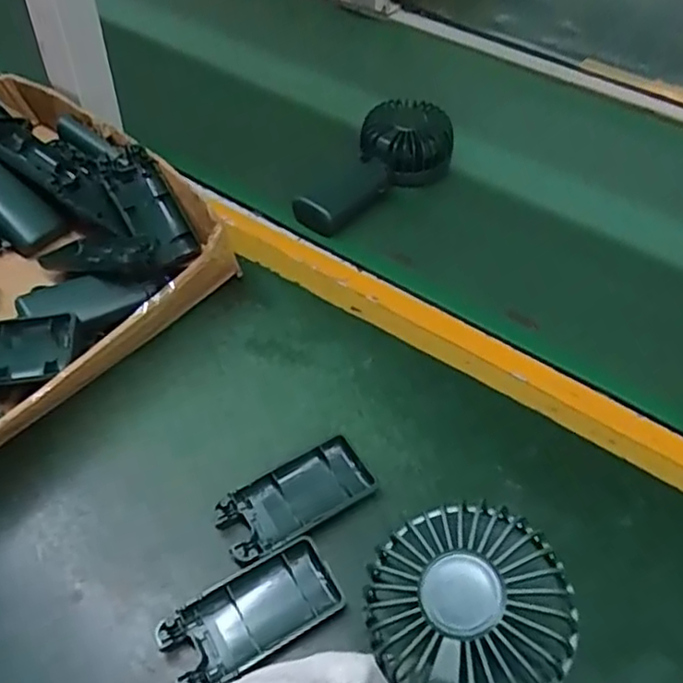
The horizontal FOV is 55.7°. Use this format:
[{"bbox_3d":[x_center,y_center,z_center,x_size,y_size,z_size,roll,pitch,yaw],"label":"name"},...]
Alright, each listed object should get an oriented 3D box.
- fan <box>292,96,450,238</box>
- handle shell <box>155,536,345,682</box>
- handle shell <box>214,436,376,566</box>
[{"bbox_3d":[0.035,-0.159,0.582,0.083,0.048,0.162,26,53,17],"label":"fan"},{"bbox_3d":[-0.047,0.147,0.346,0.092,0.014,0.043,-23,55,-22],"label":"handle shell"},{"bbox_3d":[-0.027,0.094,0.389,0.093,0.015,0.044,-24,55,-23],"label":"handle shell"}]

